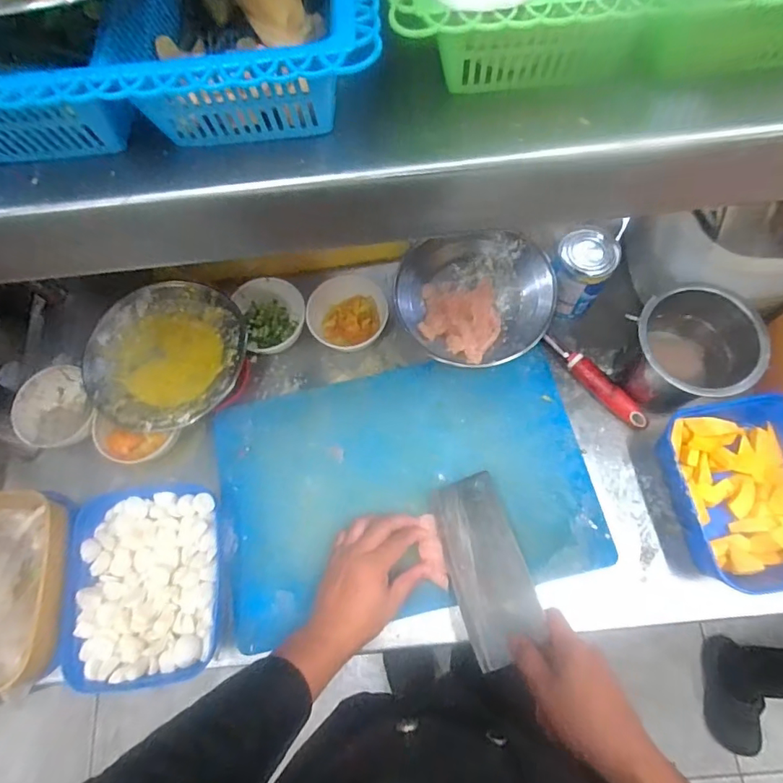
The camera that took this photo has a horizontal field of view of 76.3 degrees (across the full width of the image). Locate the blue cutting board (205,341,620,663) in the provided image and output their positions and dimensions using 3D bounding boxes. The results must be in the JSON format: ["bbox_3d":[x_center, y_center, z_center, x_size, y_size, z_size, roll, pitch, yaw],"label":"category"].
[{"bbox_3d":[0.015,0.110,0.624,0.452,0.032,0.304,-11,70,-2],"label":"blue cutting board"}]

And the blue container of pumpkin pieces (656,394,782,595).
[{"bbox_3d":[0.418,0.116,0.577,0.168,0.057,0.215,-13,70,-2],"label":"blue container of pumpkin pieces"}]

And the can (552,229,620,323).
[{"bbox_3d":[0.243,-0.149,0.653,0.070,0.097,0.082,21,72,10],"label":"can"}]

